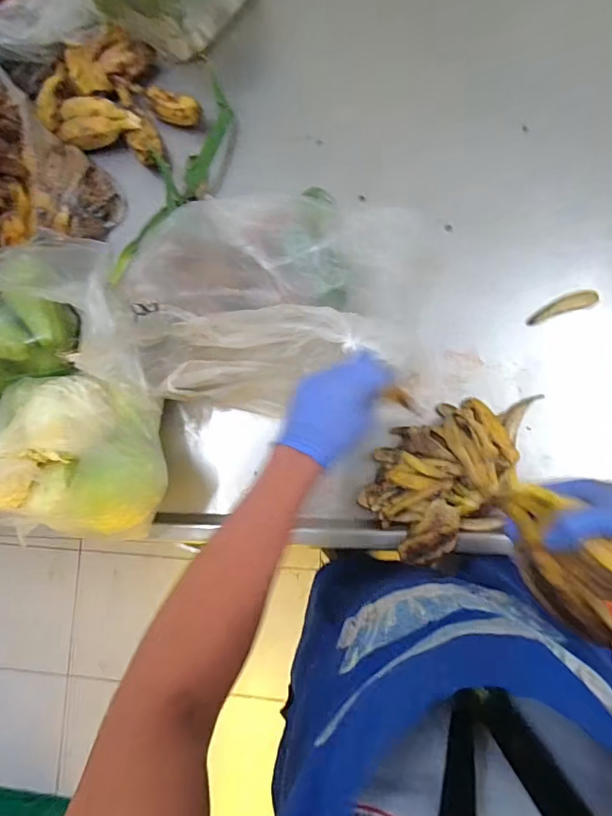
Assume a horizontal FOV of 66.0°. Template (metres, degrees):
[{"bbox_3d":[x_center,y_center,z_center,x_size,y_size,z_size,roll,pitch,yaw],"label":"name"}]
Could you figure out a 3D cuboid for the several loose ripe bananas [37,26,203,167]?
[{"bbox_3d":[-0.300,-0.478,0.745,0.195,0.054,0.226,-44,82,0],"label":"several loose ripe bananas"}]

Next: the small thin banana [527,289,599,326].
[{"bbox_3d":[0.369,-0.147,0.679,0.096,0.029,0.025,-17,83,4],"label":"small thin banana"}]

